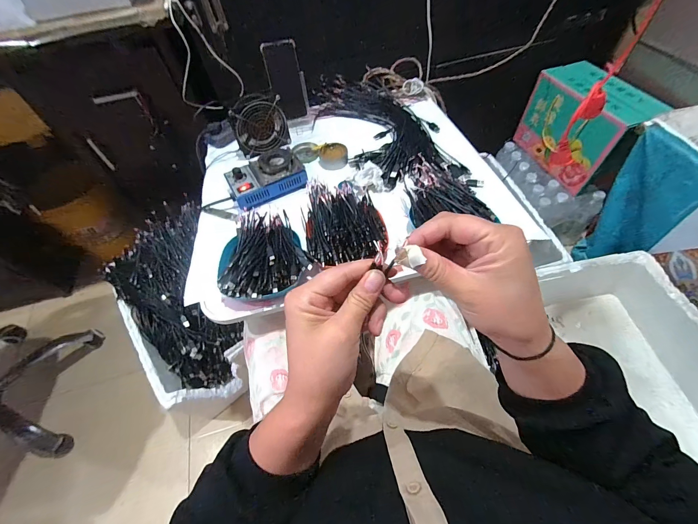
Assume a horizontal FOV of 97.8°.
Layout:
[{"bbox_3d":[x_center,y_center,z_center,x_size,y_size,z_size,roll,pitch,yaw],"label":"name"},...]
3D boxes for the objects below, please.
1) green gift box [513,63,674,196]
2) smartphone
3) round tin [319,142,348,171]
[{"bbox_3d":[0.715,-0.422,0.950,0.145,0.242,0.320,-18,57,-7],"label":"green gift box"},{"bbox_3d":[-0.153,-0.435,0.734,0.076,0.158,0.012,-7,29,2],"label":"smartphone"},{"bbox_3d":[-0.035,-0.235,0.681,0.064,0.030,0.057,-3,56,3],"label":"round tin"}]

